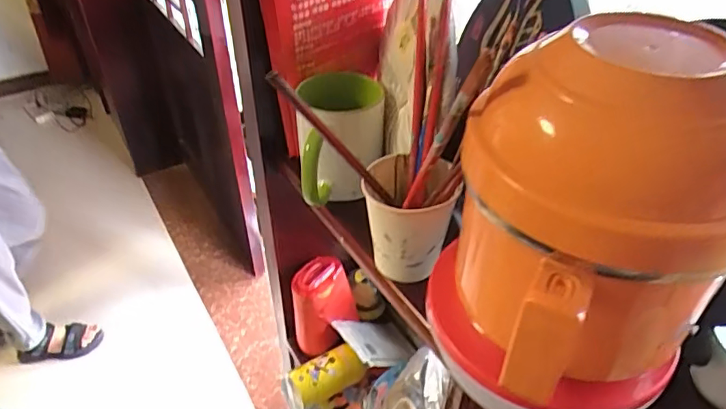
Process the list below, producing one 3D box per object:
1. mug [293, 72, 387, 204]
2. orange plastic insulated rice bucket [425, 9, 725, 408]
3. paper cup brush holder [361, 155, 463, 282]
[{"bbox_3d":[-0.021,-0.064,0.518,0.083,0.097,0.113,-5,40,-6],"label":"mug"},{"bbox_3d":[0.108,0.022,0.269,0.123,0.191,0.114,-8,40,-9],"label":"orange plastic insulated rice bucket"},{"bbox_3d":[0.038,0.015,0.427,0.072,0.089,0.065,13,41,16],"label":"paper cup brush holder"}]

